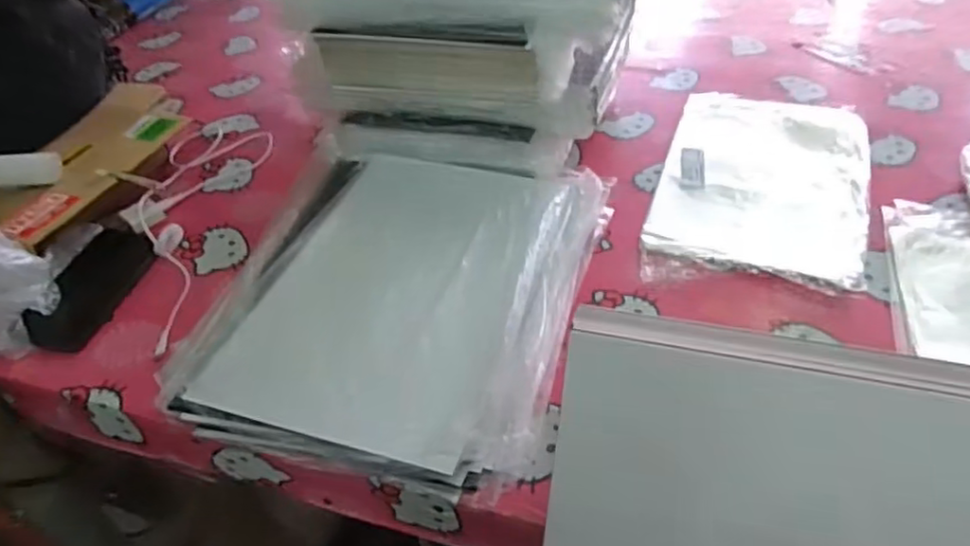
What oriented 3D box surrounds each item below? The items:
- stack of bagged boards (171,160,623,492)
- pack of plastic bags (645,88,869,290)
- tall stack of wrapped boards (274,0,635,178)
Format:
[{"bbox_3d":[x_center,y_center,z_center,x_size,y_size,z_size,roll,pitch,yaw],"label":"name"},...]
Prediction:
[{"bbox_3d":[-0.080,0.003,0.638,0.321,0.054,0.396,10,47,14],"label":"stack of bagged boards"},{"bbox_3d":[0.325,-0.113,0.751,0.221,0.020,0.364,12,46,18],"label":"pack of plastic bags"},{"bbox_3d":[-0.015,-0.337,0.804,0.383,0.260,0.356,9,45,15],"label":"tall stack of wrapped boards"}]

